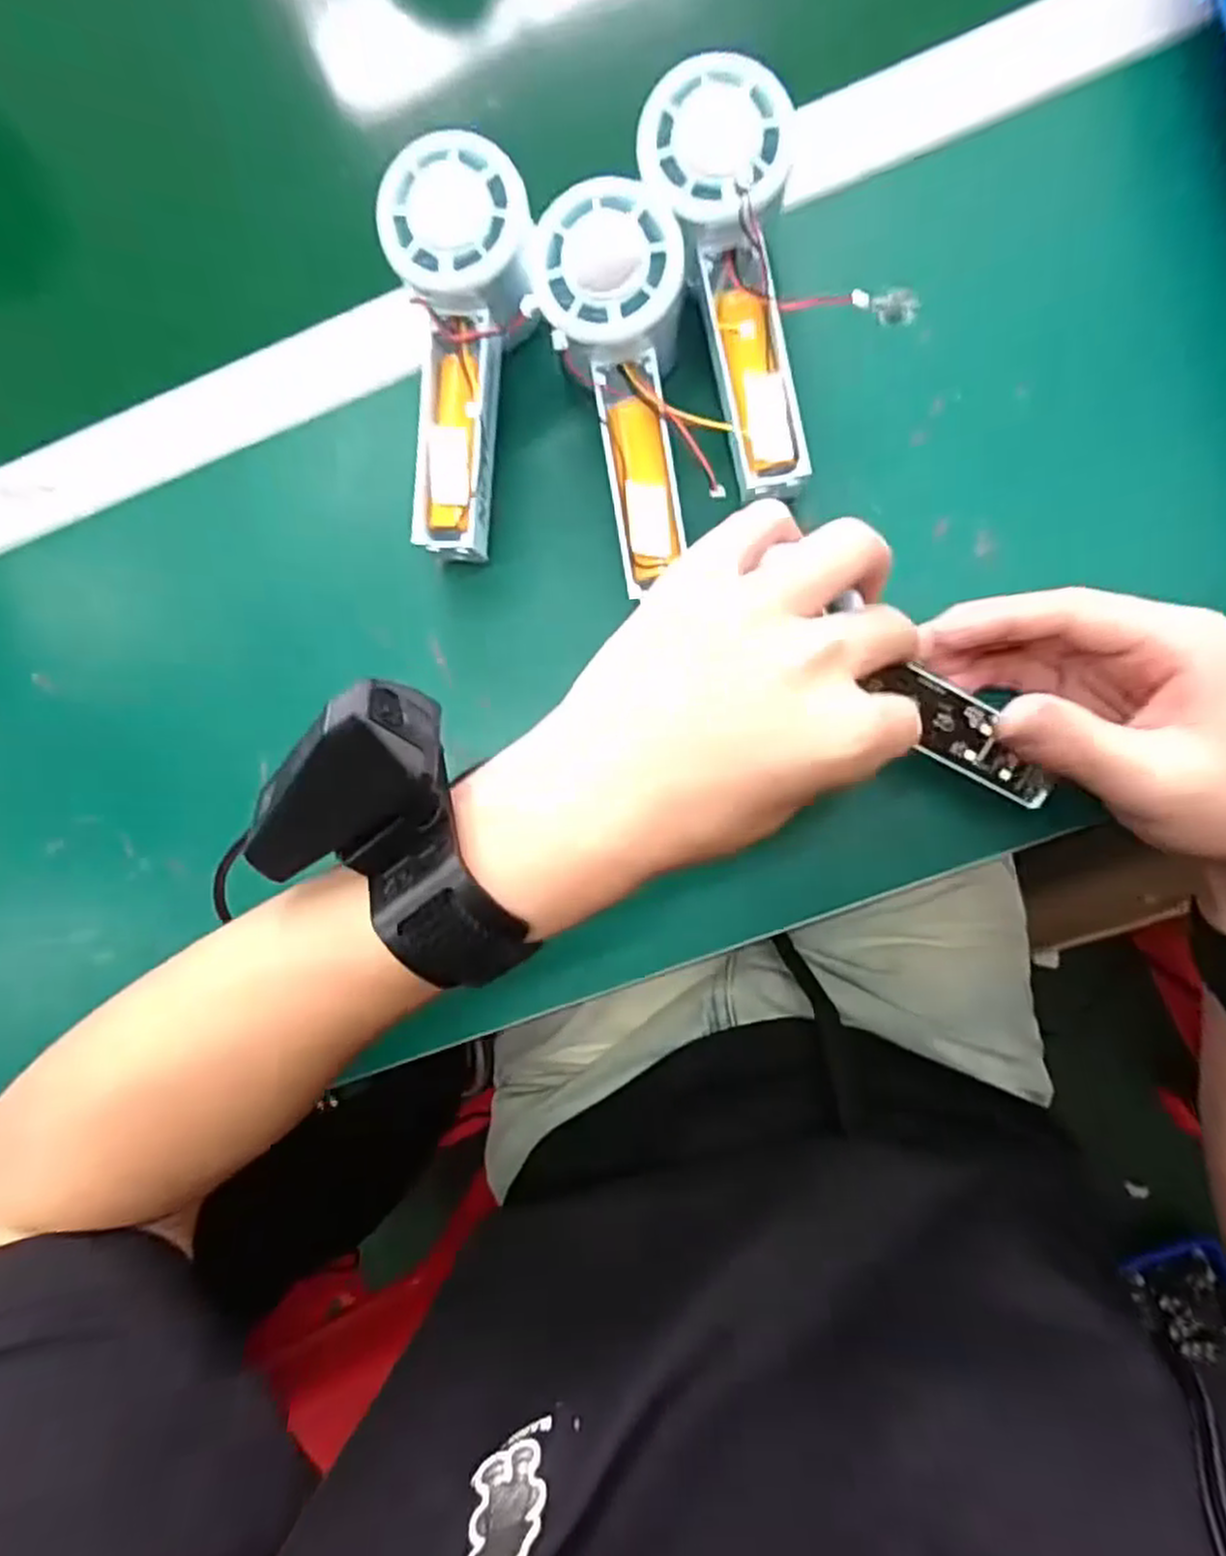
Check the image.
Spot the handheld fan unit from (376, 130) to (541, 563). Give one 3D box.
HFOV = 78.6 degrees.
[{"bbox_3d":[-0.059,-0.172,0.315,0.061,0.043,0.151,6,104,8],"label":"handheld fan unit"}]

